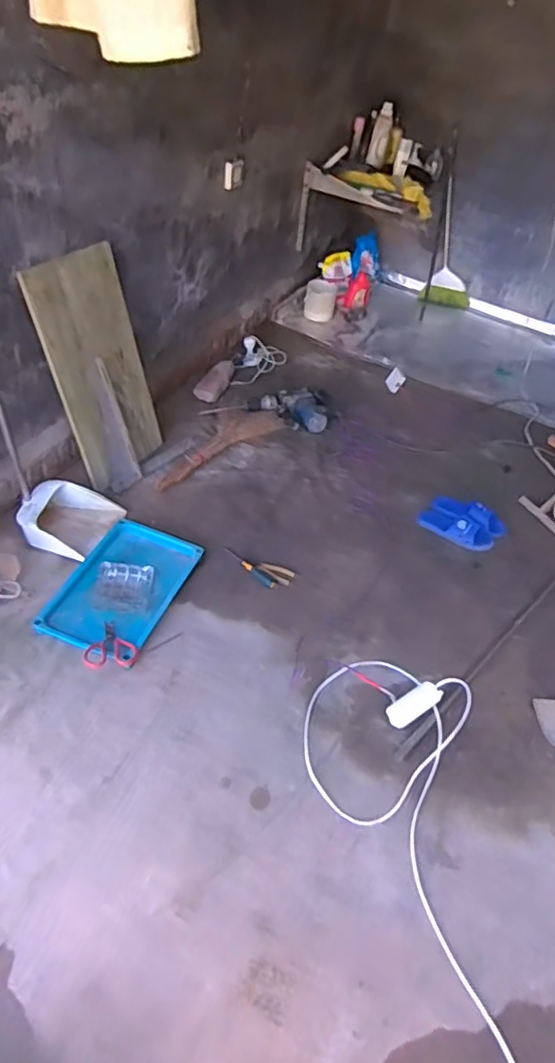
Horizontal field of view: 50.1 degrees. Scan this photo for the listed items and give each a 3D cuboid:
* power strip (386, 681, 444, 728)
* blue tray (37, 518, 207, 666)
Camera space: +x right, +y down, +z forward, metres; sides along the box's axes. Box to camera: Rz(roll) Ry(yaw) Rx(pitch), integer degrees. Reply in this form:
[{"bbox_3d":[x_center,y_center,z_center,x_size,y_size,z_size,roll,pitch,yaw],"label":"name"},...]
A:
[{"bbox_3d":[0.338,0.430,1.475,0.151,0.035,0.064,-23,53,-26],"label":"power strip"},{"bbox_3d":[-0.429,0.148,1.675,0.293,0.031,0.451,18,47,11],"label":"blue tray"}]

